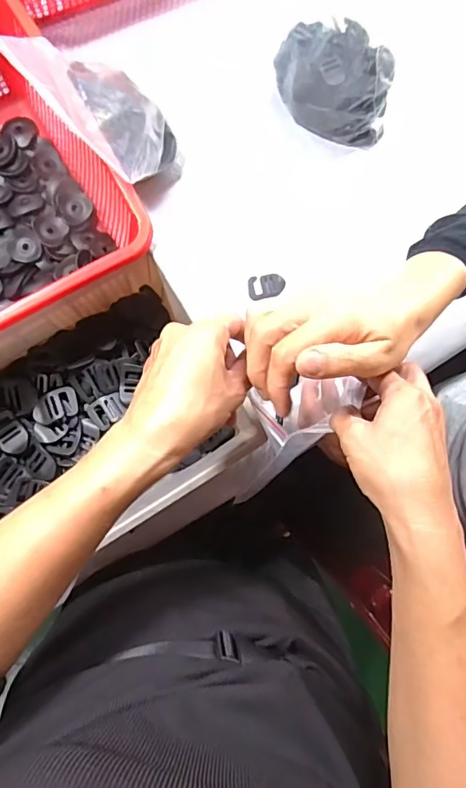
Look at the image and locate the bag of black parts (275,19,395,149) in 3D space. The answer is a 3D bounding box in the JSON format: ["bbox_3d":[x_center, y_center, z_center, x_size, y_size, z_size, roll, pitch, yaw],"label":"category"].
[{"bbox_3d":[0.111,-0.314,0.504,0.128,0.110,0.061,-3,86,-8],"label":"bag of black parts"}]

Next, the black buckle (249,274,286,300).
[{"bbox_3d":[0.037,-0.118,0.534,0.039,0.007,0.026,-8,87,-8],"label":"black buckle"}]

